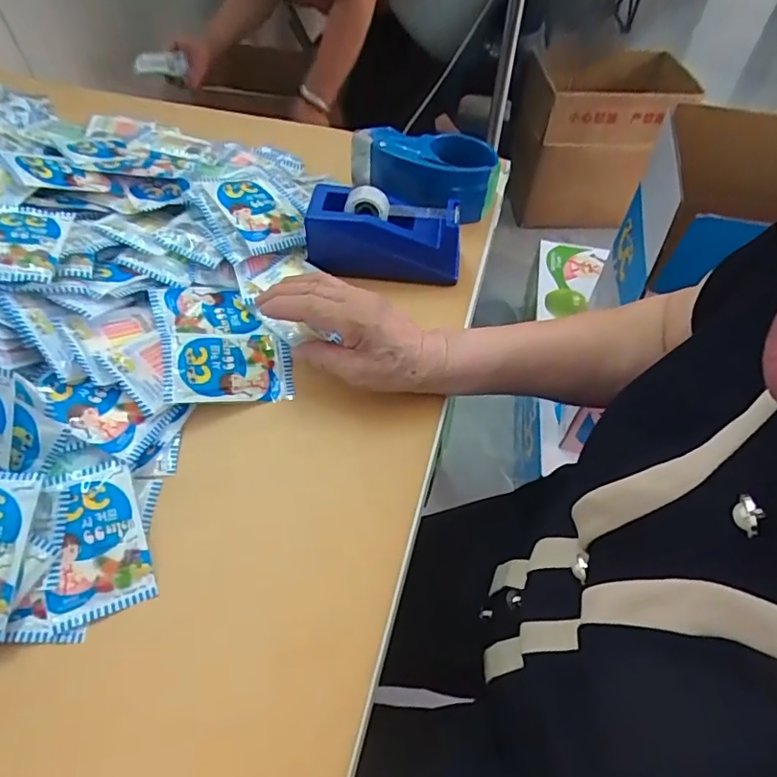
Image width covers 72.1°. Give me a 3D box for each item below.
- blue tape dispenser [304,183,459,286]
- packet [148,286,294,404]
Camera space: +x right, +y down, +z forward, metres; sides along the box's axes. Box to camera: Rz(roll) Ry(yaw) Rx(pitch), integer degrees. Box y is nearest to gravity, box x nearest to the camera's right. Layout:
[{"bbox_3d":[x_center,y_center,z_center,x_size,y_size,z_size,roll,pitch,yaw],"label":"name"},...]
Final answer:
[{"bbox_3d":[-0.005,-0.155,0.532,0.147,0.074,0.054,4,54,2],"label":"blue tape dispenser"},{"bbox_3d":[-0.144,-0.042,0.465,0.103,0.011,0.120,-7,61,-26],"label":"packet"}]

